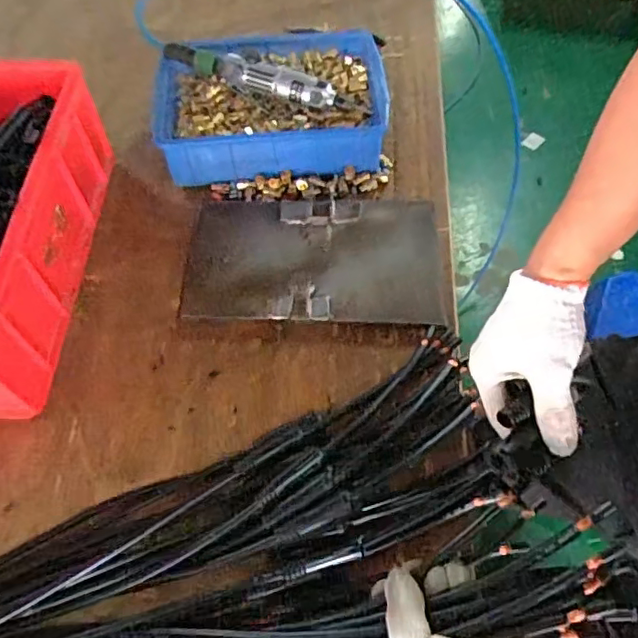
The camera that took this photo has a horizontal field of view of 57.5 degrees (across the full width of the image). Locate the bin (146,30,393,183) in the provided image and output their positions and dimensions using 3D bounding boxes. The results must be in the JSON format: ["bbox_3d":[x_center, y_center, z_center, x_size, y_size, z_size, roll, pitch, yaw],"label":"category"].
[{"bbox_3d":[-0.062,-0.285,0.776,0.303,0.083,0.210,-5,59,-5],"label":"bin"}]

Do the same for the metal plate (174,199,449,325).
[{"bbox_3d":[-0.003,-0.076,0.698,0.295,0.011,0.172,3,61,-1],"label":"metal plate"}]

